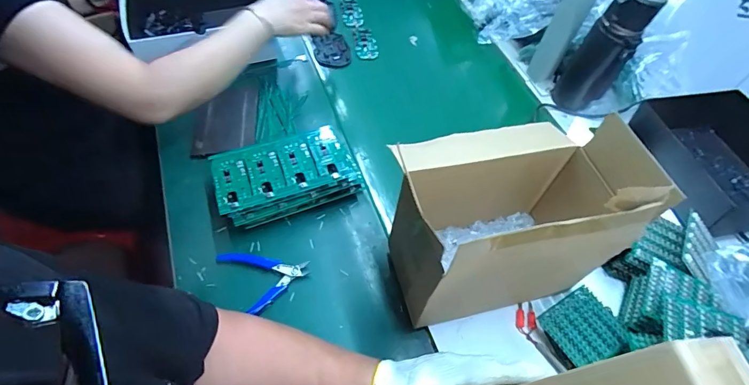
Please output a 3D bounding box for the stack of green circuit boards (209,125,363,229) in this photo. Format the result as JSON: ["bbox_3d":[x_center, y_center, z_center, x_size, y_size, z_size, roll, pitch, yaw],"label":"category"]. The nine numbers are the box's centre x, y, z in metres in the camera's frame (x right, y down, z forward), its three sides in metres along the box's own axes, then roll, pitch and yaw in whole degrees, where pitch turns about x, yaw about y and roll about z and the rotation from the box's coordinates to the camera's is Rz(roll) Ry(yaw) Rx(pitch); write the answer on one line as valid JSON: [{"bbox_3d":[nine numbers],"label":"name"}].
[{"bbox_3d":[-0.129,-0.024,0.616,0.202,0.061,0.111,-17,60,-15],"label":"stack of green circuit boards"}]

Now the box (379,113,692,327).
[{"bbox_3d":[0.148,0.021,0.500,0.251,0.237,0.183,-11,59,-12],"label":"box"}]

